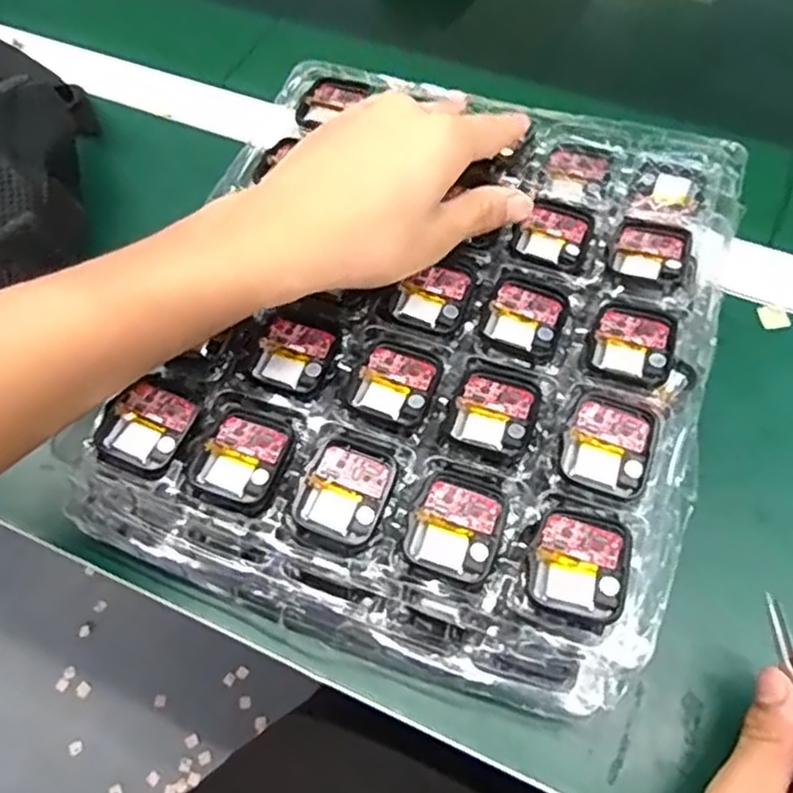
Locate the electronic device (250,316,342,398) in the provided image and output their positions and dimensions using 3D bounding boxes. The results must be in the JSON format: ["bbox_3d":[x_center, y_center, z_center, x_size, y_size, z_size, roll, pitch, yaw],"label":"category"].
[{"bbox_3d":[-0.048,-0.020,0.331,0.036,0.004,0.038,20,65,12],"label":"electronic device"}]

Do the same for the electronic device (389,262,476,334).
[{"bbox_3d":[0.019,-0.050,0.345,0.035,0.004,0.039,20,65,12],"label":"electronic device"}]

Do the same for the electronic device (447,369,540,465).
[{"bbox_3d":[0.043,0.008,0.312,0.035,0.005,0.040,19,65,12],"label":"electronic device"}]

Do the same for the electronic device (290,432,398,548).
[{"bbox_3d":[-0.021,0.040,0.299,0.038,0.005,0.043,21,66,12],"label":"electronic device"}]

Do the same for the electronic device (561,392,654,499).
[{"bbox_3d":[0.091,0.020,0.299,0.035,0.004,0.042,18,65,11],"label":"electronic device"}]

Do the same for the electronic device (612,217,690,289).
[{"bbox_3d":[0.126,-0.072,0.346,0.034,0.013,0.044,24,66,13],"label":"electronic device"}]

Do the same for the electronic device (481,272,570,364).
[{"bbox_3d":[0.062,-0.038,0.334,0.037,0.005,0.044,21,66,13],"label":"electronic device"}]

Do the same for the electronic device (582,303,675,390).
[{"bbox_3d":[0.110,-0.025,0.324,0.037,0.007,0.041,20,66,12],"label":"electronic device"}]

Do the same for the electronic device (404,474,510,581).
[{"bbox_3d":[0.025,0.053,0.289,0.036,0.004,0.041,16,65,10],"label":"electronic device"}]

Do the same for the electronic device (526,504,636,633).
[{"bbox_3d":[0.073,0.066,0.277,0.039,0.008,0.043,24,66,14],"label":"electronic device"}]

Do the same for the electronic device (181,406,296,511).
[{"bbox_3d":[-0.068,0.027,0.307,0.037,0.007,0.043,19,65,11],"label":"electronic device"}]

